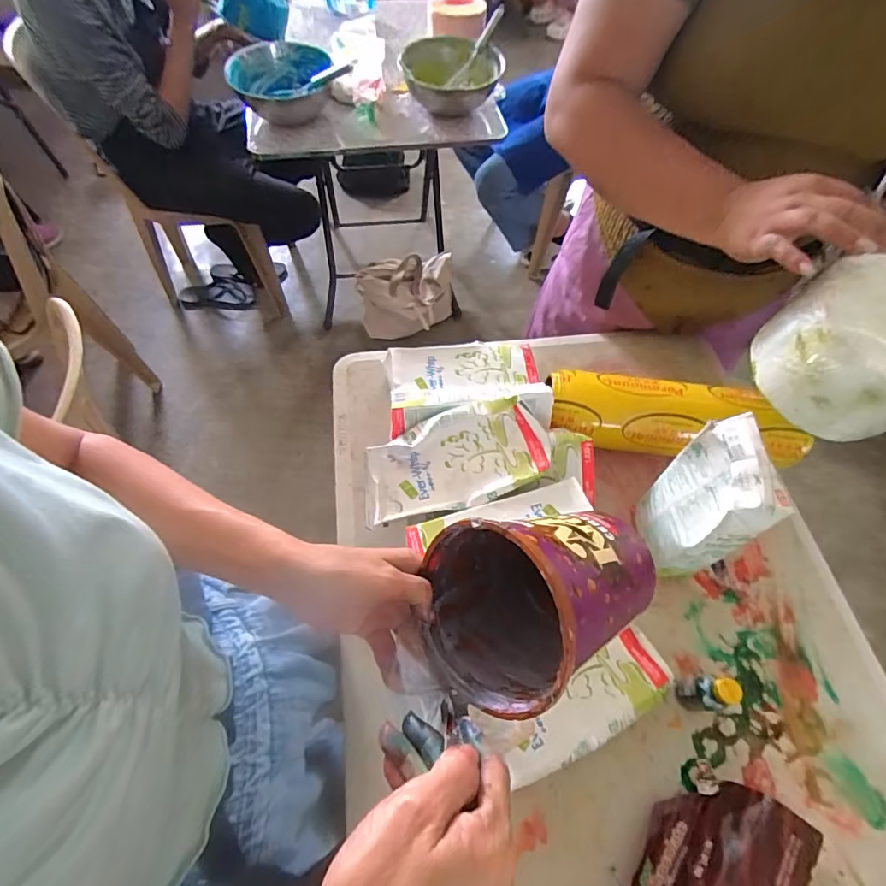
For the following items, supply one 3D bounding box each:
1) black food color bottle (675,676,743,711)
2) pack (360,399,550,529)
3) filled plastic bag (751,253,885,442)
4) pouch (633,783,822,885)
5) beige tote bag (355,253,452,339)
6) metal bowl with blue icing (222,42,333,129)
[{"bbox_3d":[0.264,0.252,0.492,0.031,0.080,0.030,1,60,-1],"label":"black food color bottle"},{"bbox_3d":[0.010,0.022,0.559,0.211,0.026,0.100,-23,78,-2],"label":"pack"},{"bbox_3d":[0.386,-0.076,0.454,0.134,0.106,0.141,-20,63,-12],"label":"filled plastic bag"},{"bbox_3d":[0.249,0.388,0.439,0.112,0.023,0.151,11,55,46],"label":"pouch"},{"bbox_3d":[-0.128,-0.494,1.673,0.317,0.197,0.242,-2,60,-3],"label":"beige tote bag"},{"bbox_3d":[-0.361,-0.815,1.108,0.235,0.086,0.199,-4,60,-4],"label":"metal bowl with blue icing"}]

